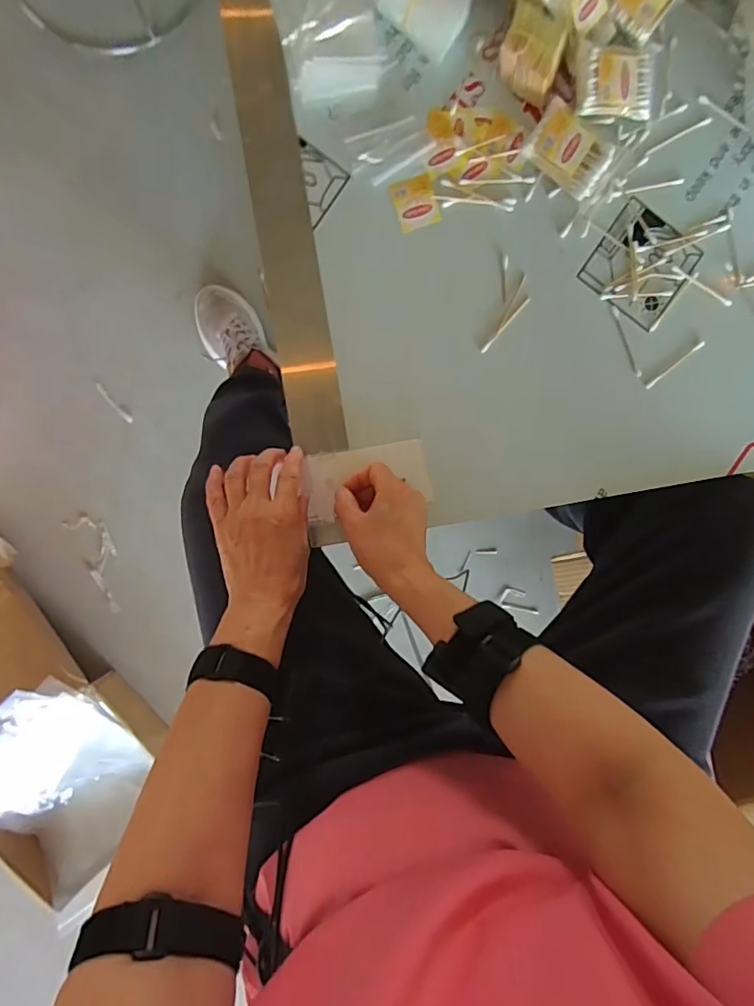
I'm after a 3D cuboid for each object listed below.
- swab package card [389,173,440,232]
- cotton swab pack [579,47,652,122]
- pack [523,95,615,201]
[{"bbox_3d":[0.036,-0.281,0.498,0.039,0.004,0.045,-18,94,-3],"label":"swab package card"},{"bbox_3d":[0.218,-0.376,0.481,0.073,0.010,0.048,-9,110,-14],"label":"cotton swab pack"},{"bbox_3d":[0.175,-0.321,0.490,0.074,0.026,0.049,35,90,-5],"label":"pack"}]

